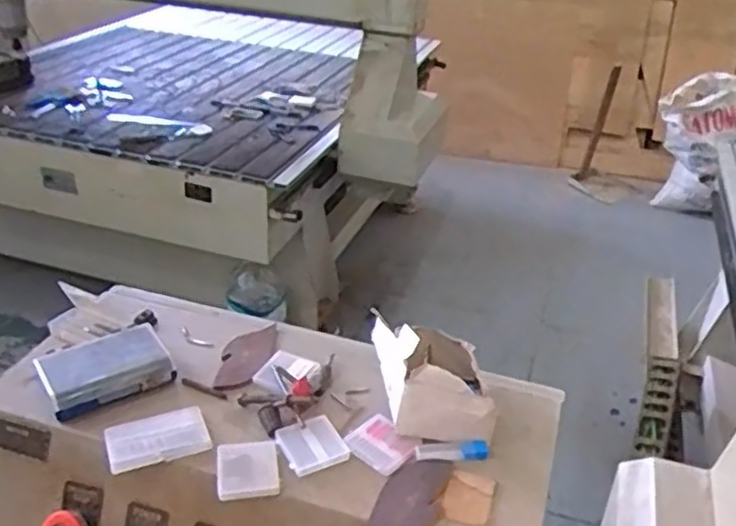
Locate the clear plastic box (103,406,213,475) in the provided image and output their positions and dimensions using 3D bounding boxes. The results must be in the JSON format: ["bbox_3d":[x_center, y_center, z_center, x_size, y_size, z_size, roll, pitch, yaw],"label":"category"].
[{"bbox_3d":[-0.194,0.161,0.663,0.089,0.014,0.052,-9,33,-19],"label":"clear plastic box"}]

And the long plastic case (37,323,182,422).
[{"bbox_3d":[-0.266,0.105,0.730,0.116,0.032,0.079,-17,36,-29],"label":"long plastic case"}]

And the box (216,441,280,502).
[{"bbox_3d":[-0.106,0.181,0.635,0.052,0.011,0.059,-3,31,-9],"label":"box"}]

